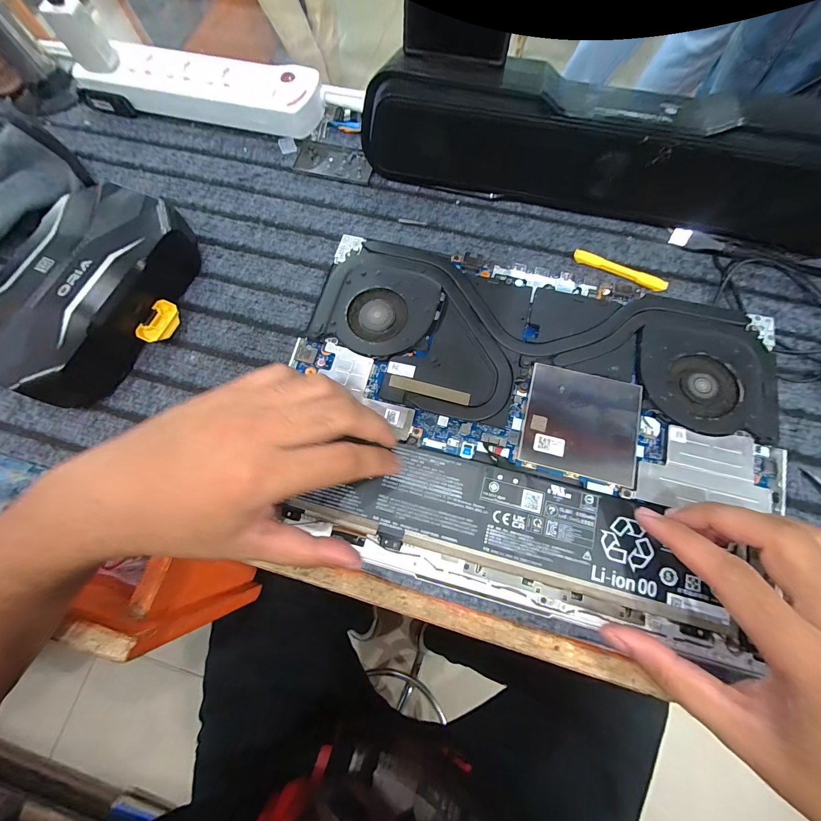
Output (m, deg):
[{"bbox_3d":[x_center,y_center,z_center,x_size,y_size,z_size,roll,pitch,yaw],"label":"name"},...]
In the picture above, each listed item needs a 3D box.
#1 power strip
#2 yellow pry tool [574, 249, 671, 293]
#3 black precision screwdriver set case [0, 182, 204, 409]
[{"bbox_3d":[-0.221,-0.340,0.367,0.258,0.037,0.072,16,75,7],"label":"power strip"},{"bbox_3d":[0.183,-0.123,0.304,0.080,0.009,0.013,28,77,10],"label":"yellow pry tool"},{"bbox_3d":[-0.259,-0.096,0.287,0.118,0.055,0.180,25,76,9],"label":"black precision screwdriver set case"}]

